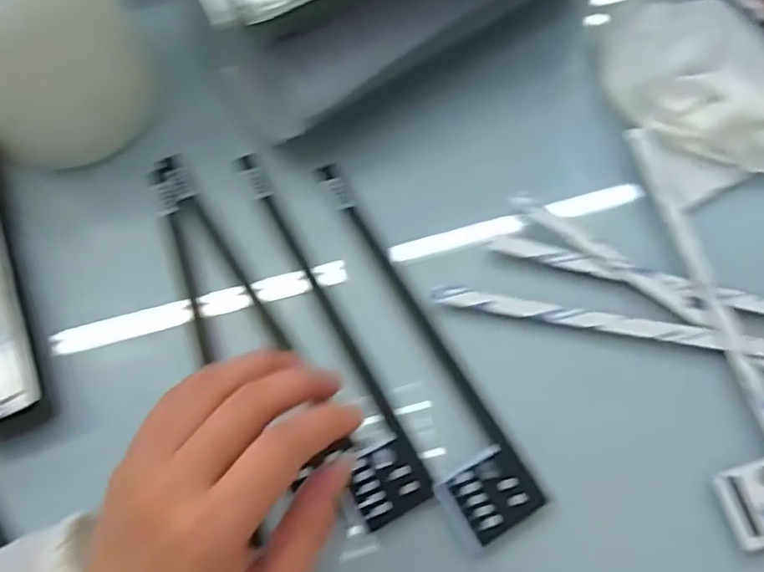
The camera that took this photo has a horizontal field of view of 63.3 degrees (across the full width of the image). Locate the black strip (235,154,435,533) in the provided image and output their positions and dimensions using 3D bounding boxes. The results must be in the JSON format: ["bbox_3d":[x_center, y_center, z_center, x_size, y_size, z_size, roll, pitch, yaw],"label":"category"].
[{"bbox_3d":[-0.032,0.017,0.339,0.036,0.011,0.219,-22,72,-6],"label":"black strip"}]

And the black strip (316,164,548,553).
[{"bbox_3d":[0.009,0.027,0.333,0.043,0.009,0.219,-29,70,-8],"label":"black strip"}]

